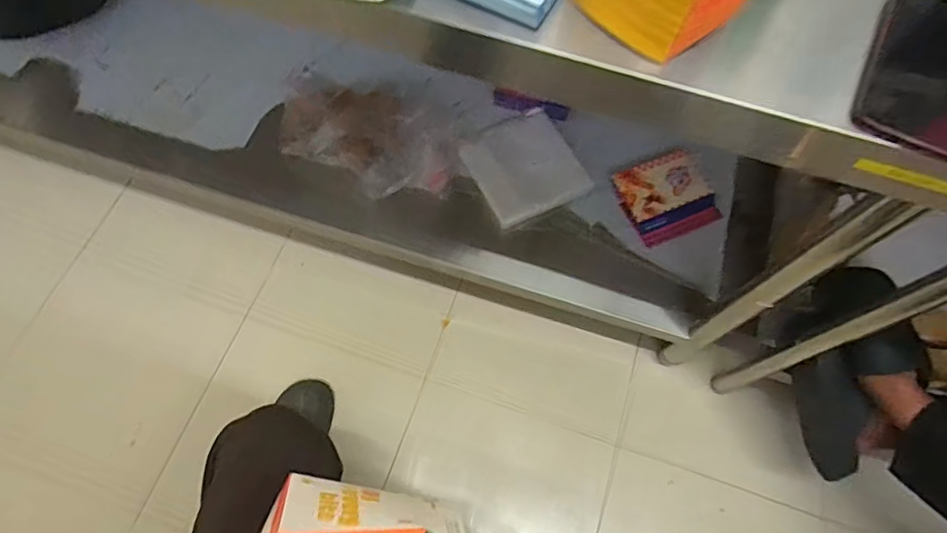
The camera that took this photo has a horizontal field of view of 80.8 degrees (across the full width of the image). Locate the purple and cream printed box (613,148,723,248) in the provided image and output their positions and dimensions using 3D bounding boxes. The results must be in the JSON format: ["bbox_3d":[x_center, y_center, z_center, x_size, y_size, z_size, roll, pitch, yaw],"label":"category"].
[{"bbox_3d":[0.375,-0.134,1.081,0.175,0.049,0.160,-18,69,-10],"label":"purple and cream printed box"}]

